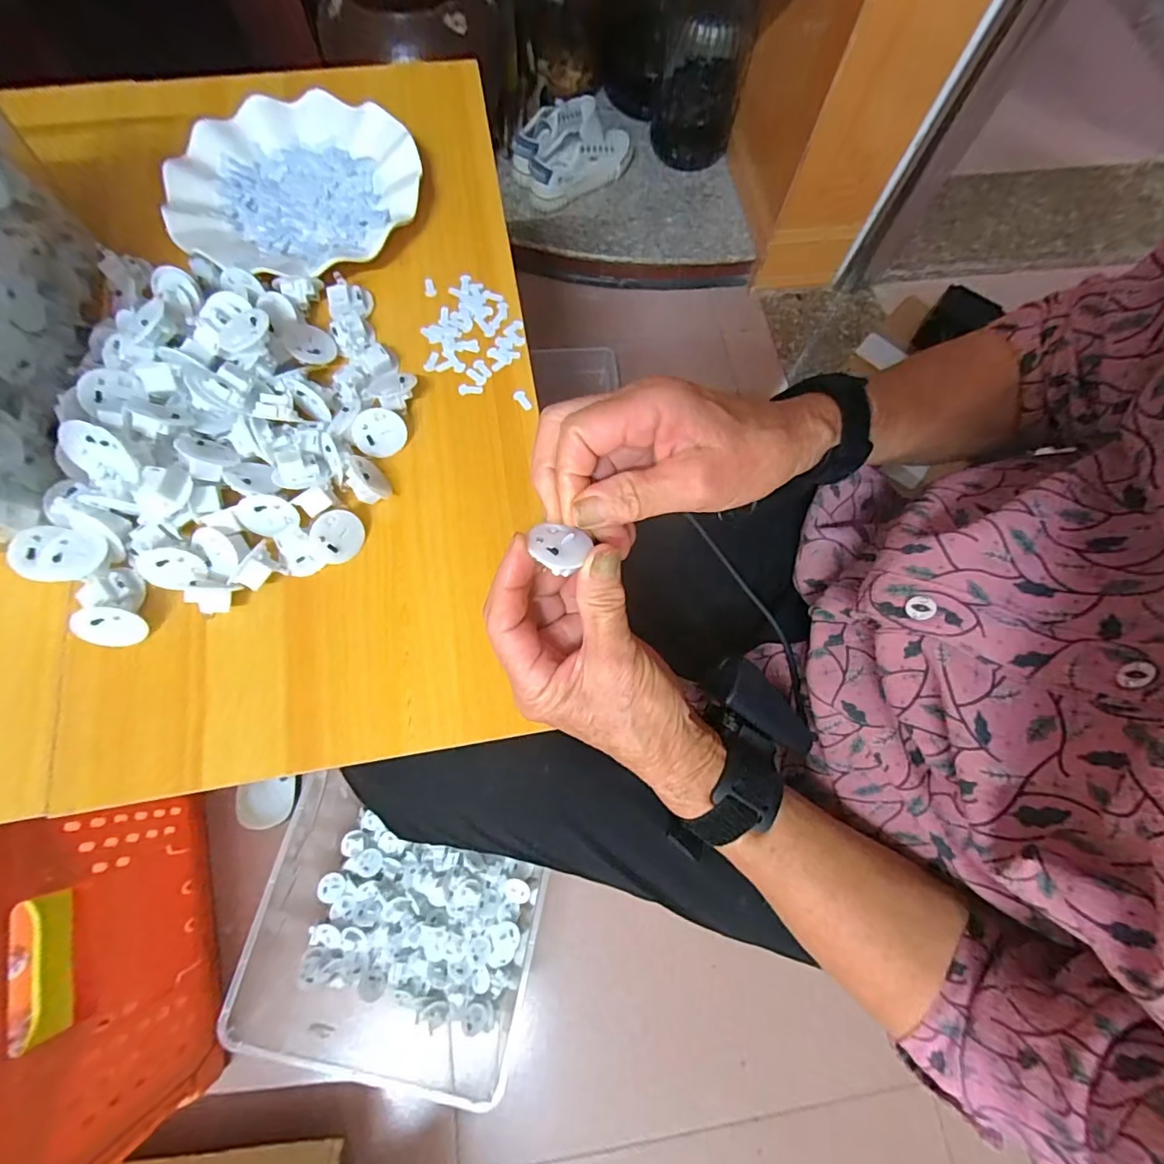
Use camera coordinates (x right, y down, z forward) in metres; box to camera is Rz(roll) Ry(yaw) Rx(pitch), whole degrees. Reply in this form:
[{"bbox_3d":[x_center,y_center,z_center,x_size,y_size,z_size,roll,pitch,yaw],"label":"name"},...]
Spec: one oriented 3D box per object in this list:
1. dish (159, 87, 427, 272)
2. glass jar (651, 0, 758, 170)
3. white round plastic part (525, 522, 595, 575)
[{"bbox_3d":[-0.217,-0.308,0.403,0.176,0.022,0.177,1,73,-2],"label":"dish"},{"bbox_3d":[0.230,-0.964,0.953,0.149,0.299,0.155,1,73,-2],"label":"glass jar"},{"bbox_3d":[-0.013,-0.017,0.255,0.029,0.010,0.027,22,47,14],"label":"white round plastic part"}]

